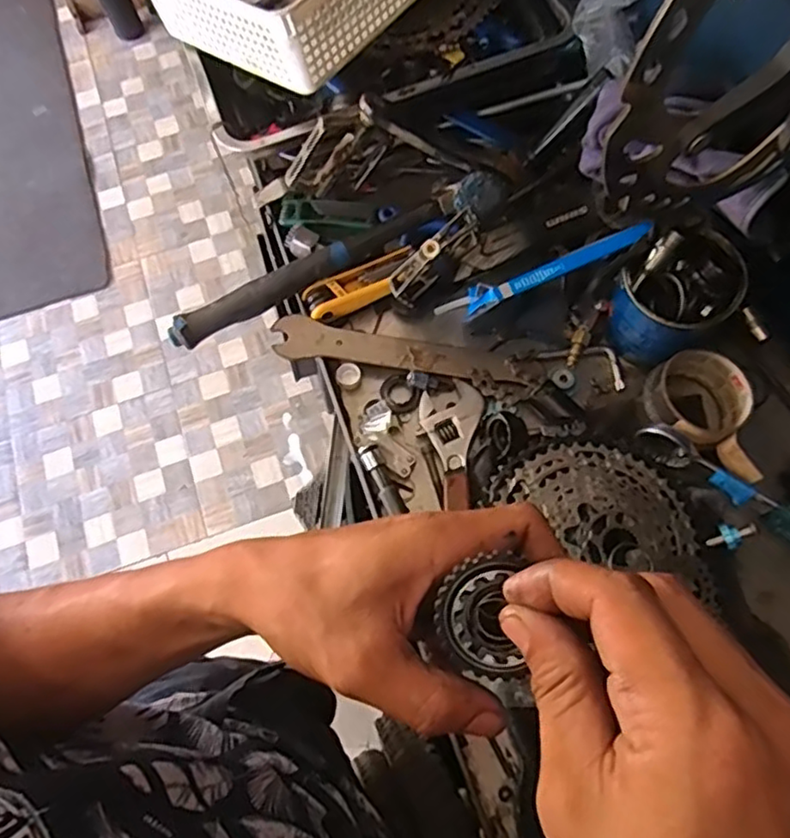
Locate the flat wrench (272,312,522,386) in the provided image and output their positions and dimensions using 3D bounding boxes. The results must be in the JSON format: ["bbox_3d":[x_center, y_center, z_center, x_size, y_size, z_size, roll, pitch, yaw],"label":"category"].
[{"bbox_3d":[0.003,-0.068,0.627,0.237,0.009,0.042,8,70,2],"label":"flat wrench"}]

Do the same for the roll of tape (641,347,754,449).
[{"bbox_3d":[0.269,-0.017,0.580,0.087,0.042,0.083,-1,69,2],"label":"roll of tape"}]

